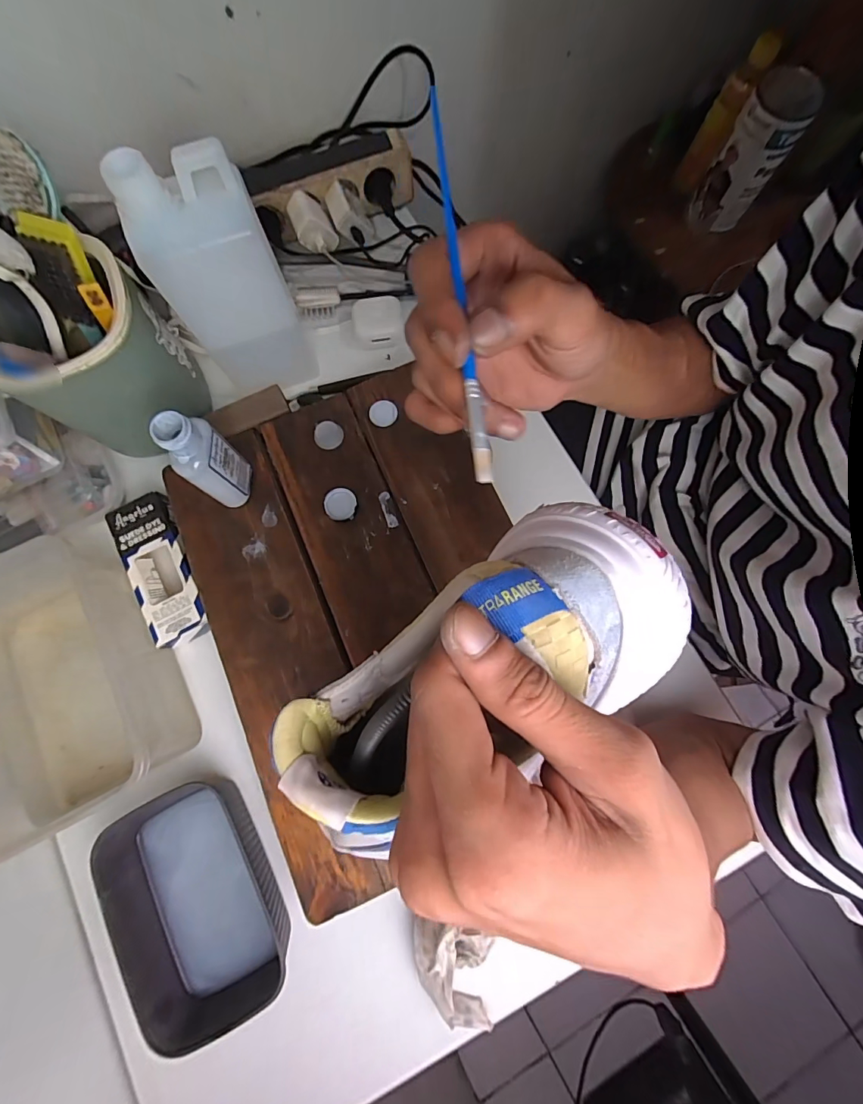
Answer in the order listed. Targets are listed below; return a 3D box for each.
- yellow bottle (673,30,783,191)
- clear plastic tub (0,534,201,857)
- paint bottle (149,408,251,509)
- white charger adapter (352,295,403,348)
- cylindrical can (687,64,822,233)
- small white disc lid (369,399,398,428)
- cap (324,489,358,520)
[{"bbox_3d":[0.419,-0.622,0.627,0.045,0.166,0.051,26,80,5],"label":"yellow bottle"},{"bbox_3d":[-0.323,0.109,0.371,0.158,0.106,0.226,-31,80,-5],"label":"clear plastic tub"},{"bbox_3d":[-0.180,-0.074,0.352,0.042,0.103,0.037,-43,81,-7],"label":"paint bottle"},{"bbox_3d":[-0.058,-0.248,0.462,0.052,0.017,0.049,-7,79,-1],"label":"white charger adapter"},{"bbox_3d":[0.457,-0.567,0.622,0.084,0.158,0.076,31,81,6],"label":"cylindrical can"},{"bbox_3d":[-0.047,-0.134,0.415,0.029,0.006,0.024,12,79,3],"label":"small white disc lid"},{"bbox_3d":[-0.082,-0.043,0.391,0.029,0.011,0.028,0,79,0],"label":"cap"}]

